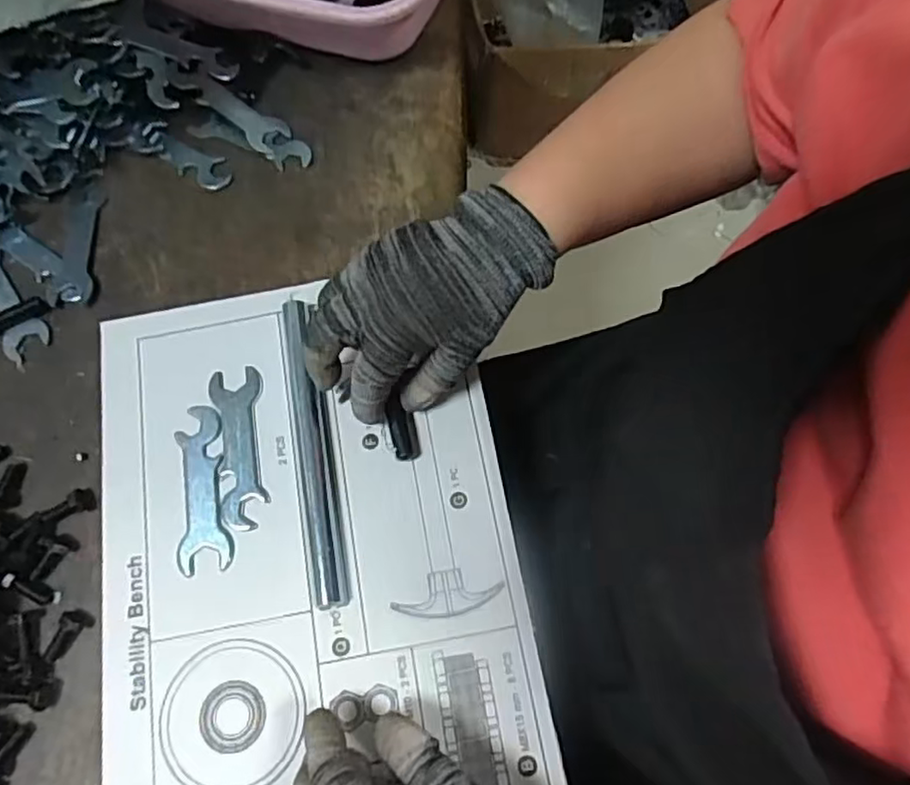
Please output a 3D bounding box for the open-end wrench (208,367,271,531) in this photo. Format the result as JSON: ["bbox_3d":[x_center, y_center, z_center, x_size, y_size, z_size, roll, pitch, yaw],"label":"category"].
[{"bbox_3d":[-0.123,0.031,0.369,0.029,0.004,0.093,-11,71,-1],"label":"open-end wrench"}]

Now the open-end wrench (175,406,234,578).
[{"bbox_3d":[-0.143,0.053,0.363,0.029,0.004,0.093,-11,71,-1],"label":"open-end wrench"}]

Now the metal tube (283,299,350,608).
[{"bbox_3d":[-0.080,0.030,0.361,0.018,0.017,0.171,-11,71,-1],"label":"metal tube"}]

